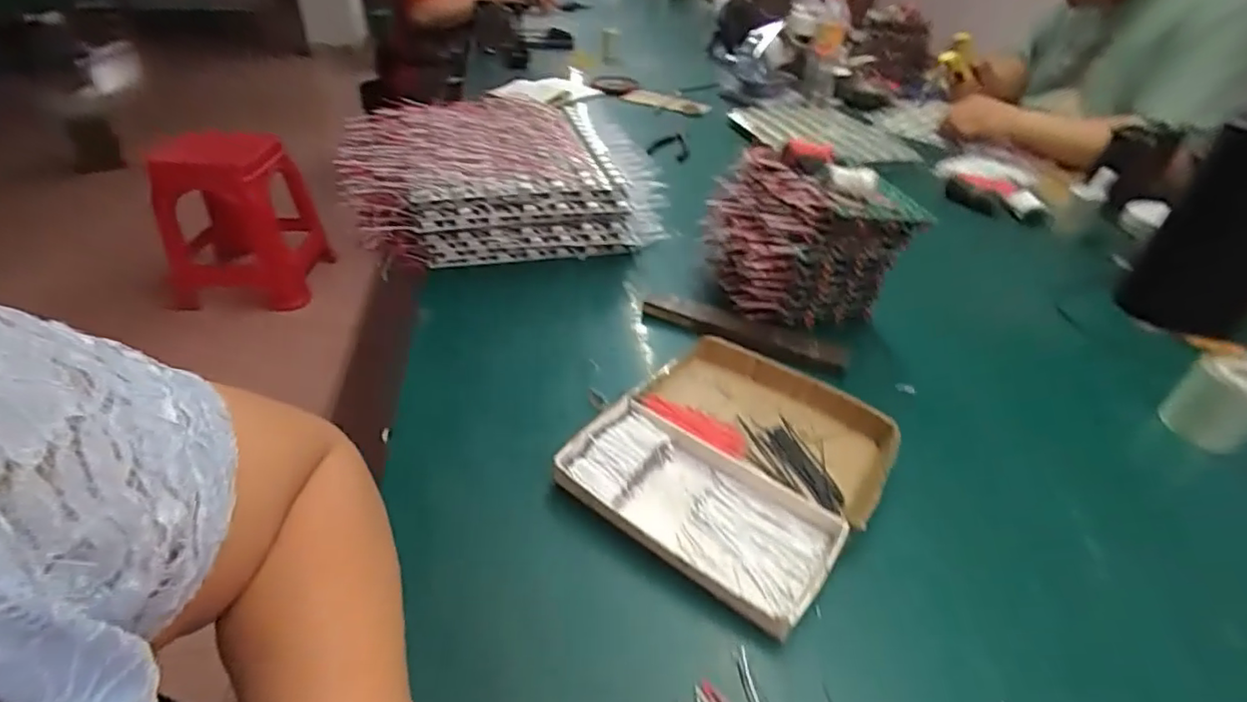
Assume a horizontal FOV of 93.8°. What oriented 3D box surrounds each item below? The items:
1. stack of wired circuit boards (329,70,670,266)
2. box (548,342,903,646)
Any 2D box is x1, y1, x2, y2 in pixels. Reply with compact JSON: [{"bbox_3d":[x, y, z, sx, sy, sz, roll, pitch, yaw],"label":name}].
[{"bbox_3d":[-0.155,-0.227,0.762,0.346,0.114,0.280,-7,38,-13],"label":"stack of wired circuit boards"},{"bbox_3d":[0.084,0.078,0.446,0.194,0.026,0.209,26,43,27],"label":"box"}]

